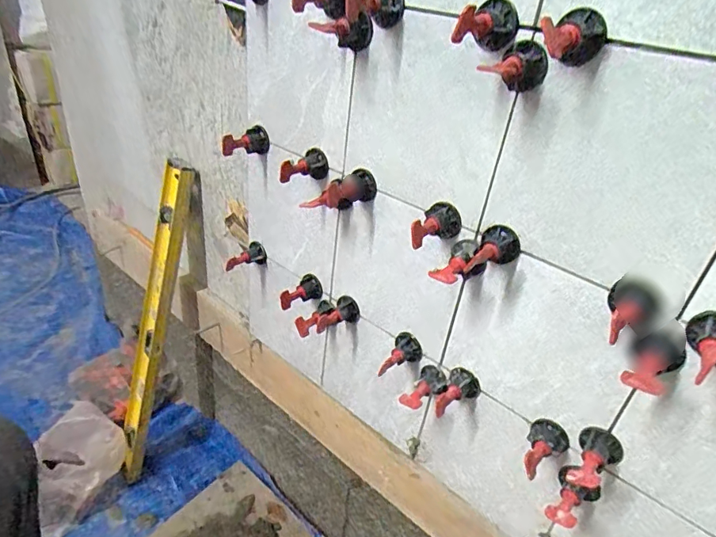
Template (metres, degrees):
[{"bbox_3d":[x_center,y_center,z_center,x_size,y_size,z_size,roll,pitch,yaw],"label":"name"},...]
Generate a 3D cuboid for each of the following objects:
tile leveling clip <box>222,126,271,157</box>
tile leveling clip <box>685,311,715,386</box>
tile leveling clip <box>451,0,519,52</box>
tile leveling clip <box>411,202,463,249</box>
[{"bbox_3d":[-0.124,-0.137,0.505,0.051,0.027,0.026,-17,40,-34],"label":"tile leveling clip"},{"bbox_3d":[0.212,0.047,0.278,0.048,0.027,0.031,-22,43,-38],"label":"tile leveling clip"},{"bbox_3d":[0.083,-0.157,0.299,0.028,0.029,0.047,23,35,23],"label":"tile leveling clip"},{"bbox_3d":[0.065,-0.033,0.378,0.030,0.025,0.049,20,34,19],"label":"tile leveling clip"}]

